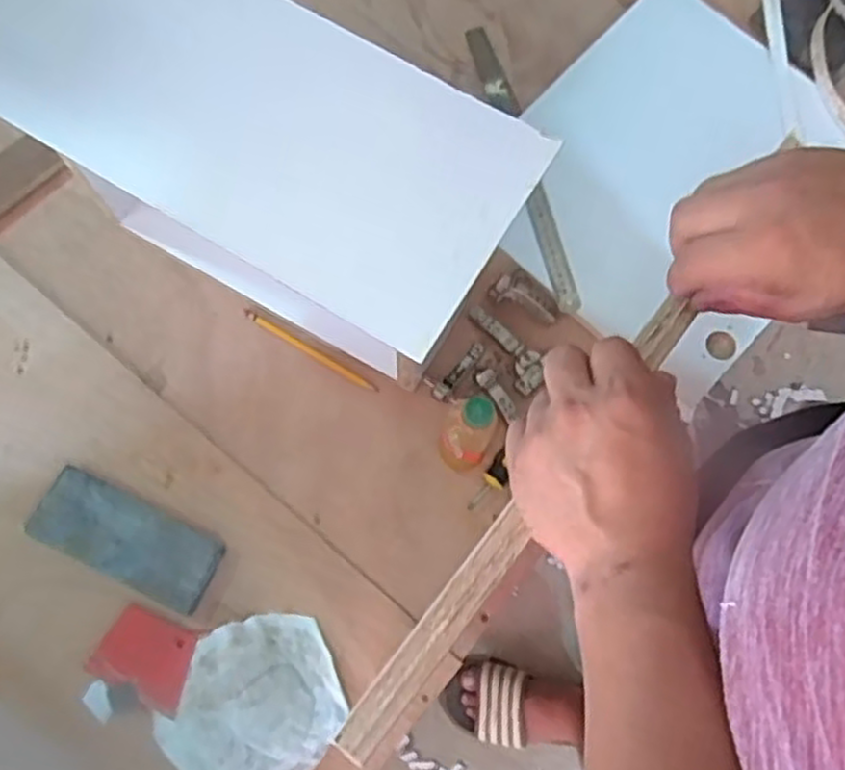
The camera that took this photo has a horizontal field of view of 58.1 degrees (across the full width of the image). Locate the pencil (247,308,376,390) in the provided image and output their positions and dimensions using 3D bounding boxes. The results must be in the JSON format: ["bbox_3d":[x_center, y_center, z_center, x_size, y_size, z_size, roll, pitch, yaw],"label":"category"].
[{"bbox_3d":[-0.130,-0.041,0.884,0.181,0.010,0.013,30,75,8],"label":"pencil"}]

